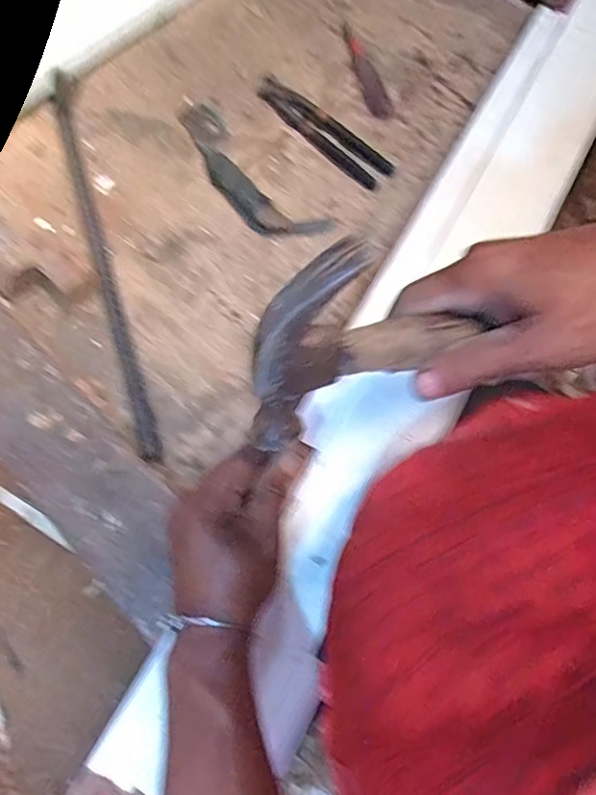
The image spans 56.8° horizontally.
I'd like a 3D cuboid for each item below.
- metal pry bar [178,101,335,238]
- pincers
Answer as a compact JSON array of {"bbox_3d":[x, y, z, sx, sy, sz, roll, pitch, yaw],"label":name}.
[{"bbox_3d":[-0.073,-0.285,0.689,0.078,0.029,0.262,-39,76,-14],"label":"metal pry bar"},{"bbox_3d":[0.033,-0.349,0.720,0.051,0.010,0.210,-42,77,-15],"label":"pincers"}]

